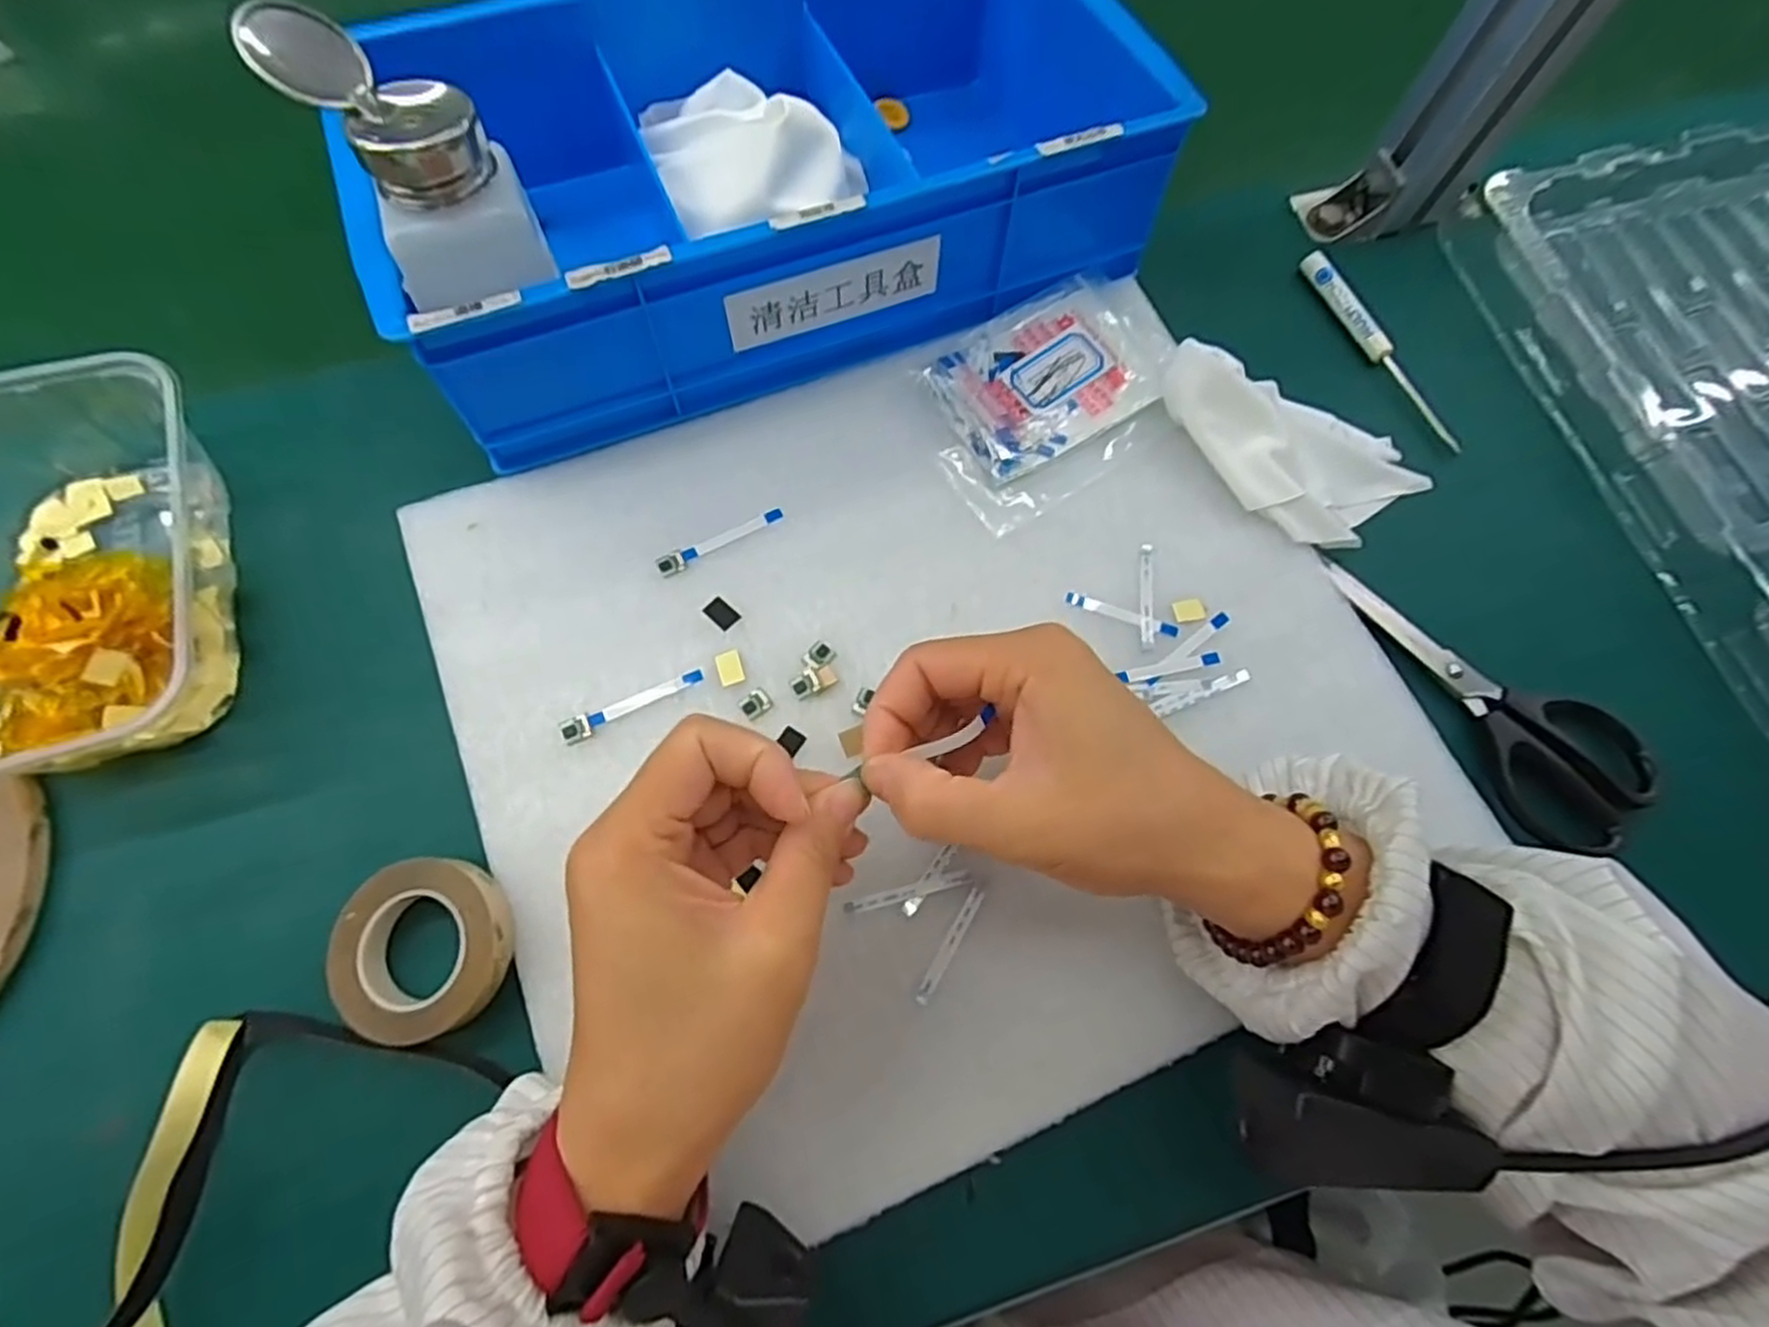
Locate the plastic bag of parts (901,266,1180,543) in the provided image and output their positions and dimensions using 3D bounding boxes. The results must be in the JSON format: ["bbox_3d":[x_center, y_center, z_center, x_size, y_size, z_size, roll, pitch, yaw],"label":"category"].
[{"bbox_3d":[0.084,-0.134,0.371,0.144,0.012,0.094,-33,74,-14],"label":"plastic bag of parts"}]

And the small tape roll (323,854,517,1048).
[{"bbox_3d":[-0.170,0.105,0.283,0.065,0.026,0.060,1,69,-2],"label":"small tape roll"}]

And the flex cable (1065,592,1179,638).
[{"bbox_3d":[0.105,-0.022,0.336,0.050,0.004,0.006,20,70,5],"label":"flex cable"}]

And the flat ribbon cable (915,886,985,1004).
[{"bbox_3d":[0.025,0.106,0.288,0.006,0.004,0.047,30,71,8],"label":"flat ribbon cable"}]

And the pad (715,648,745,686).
[{"bbox_3d":[-0.065,0.001,0.321,0.011,0.004,0.015,-16,71,-9],"label":"pad"}]

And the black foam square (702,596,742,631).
[{"bbox_3d":[-0.070,-0.022,0.329,0.015,0.004,0.010,41,75,10],"label":"black foam square"}]

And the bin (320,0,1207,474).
[{"bbox_3d":[-0.056,-0.246,0.367,0.345,0.086,0.203,-22,72,-11],"label":"bin"}]

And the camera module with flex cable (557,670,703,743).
[{"bbox_3d":[-0.104,0.016,0.314,0.060,0.004,0.009,-25,73,-12],"label":"camera module with flex cable"}]

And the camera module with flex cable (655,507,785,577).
[{"bbox_3d":[-0.073,-0.055,0.340,0.061,0.004,0.010,-27,73,-12],"label":"camera module with flex cable"}]

